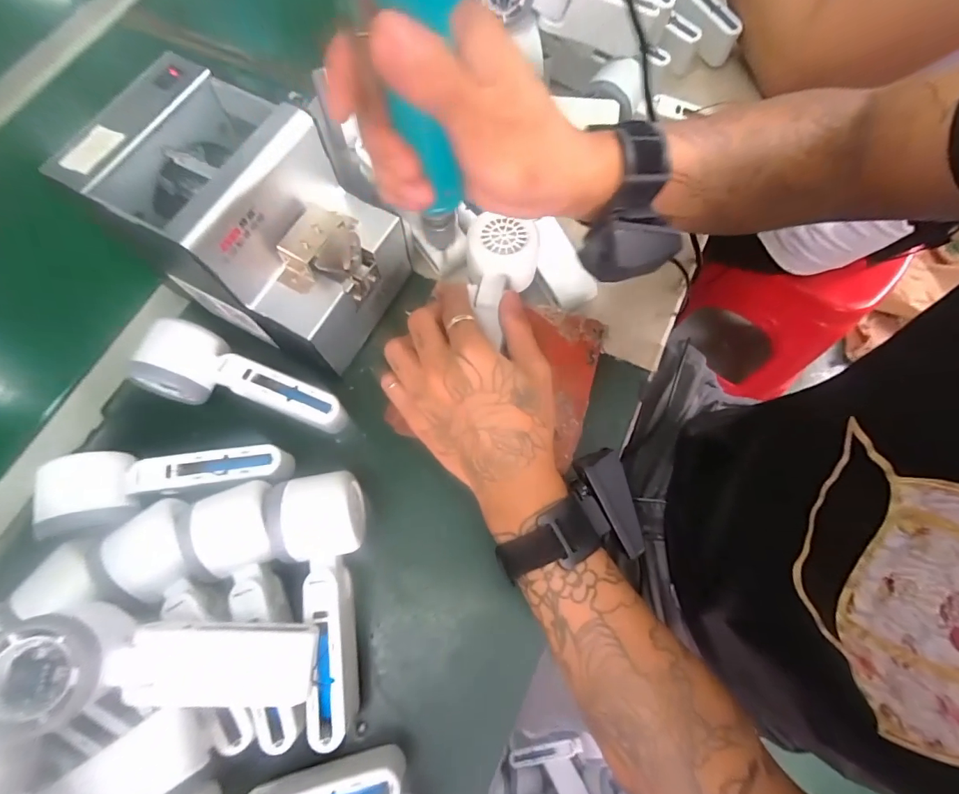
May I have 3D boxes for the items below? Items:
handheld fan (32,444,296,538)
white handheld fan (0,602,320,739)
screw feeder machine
[{"bbox_3d":[-0.227,0.058,0.332,0.157,0.054,0.056,-13,72,-3],"label":"handheld fan"},{"bbox_3d":[-0.185,0.156,0.263,0.166,0.046,0.053,8,71,-14],"label":"white handheld fan"},{"bbox_3d":[-0.160,-0.127,0.334,0.170,0.137,0.122,27,74,10],"label":"screw feeder machine"}]

